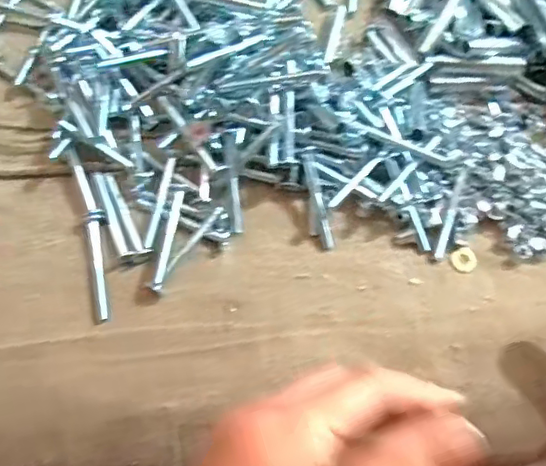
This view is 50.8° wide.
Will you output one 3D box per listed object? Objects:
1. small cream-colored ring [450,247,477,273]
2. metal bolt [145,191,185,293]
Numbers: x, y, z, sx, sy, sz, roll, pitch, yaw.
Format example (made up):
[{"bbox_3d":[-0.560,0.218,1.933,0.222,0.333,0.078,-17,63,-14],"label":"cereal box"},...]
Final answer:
[{"bbox_3d":[0.103,0.014,0.309,0.014,0.004,0.013,0,71,0],"label":"small cream-colored ring"},{"bbox_3d":[-0.056,0.004,0.305,0.008,0.007,0.055,12,71,4],"label":"metal bolt"}]

